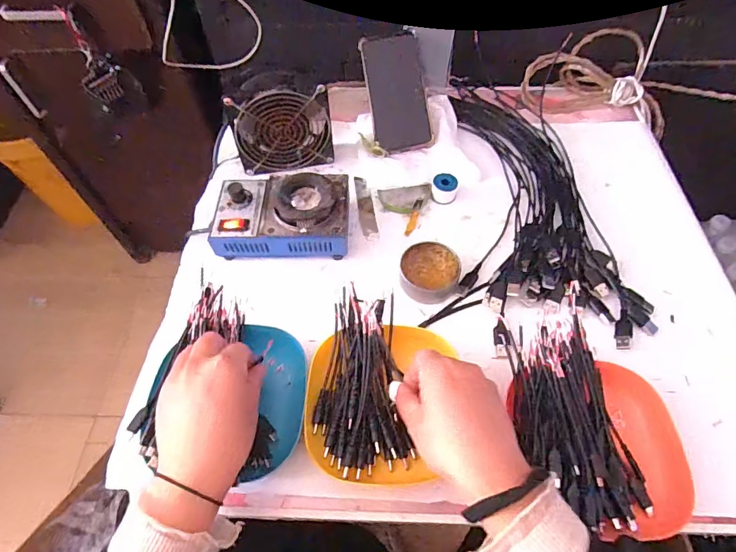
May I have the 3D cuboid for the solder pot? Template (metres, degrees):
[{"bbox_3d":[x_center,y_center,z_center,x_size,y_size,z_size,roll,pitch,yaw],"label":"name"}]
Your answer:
[{"bbox_3d":[-0.096,-0.067,0.507,0.151,0.059,0.097,-3,58,0],"label":"solder pot"}]

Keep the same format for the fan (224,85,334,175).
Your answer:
[{"bbox_3d":[-0.104,-0.178,0.549,0.117,0.100,0.033,-15,59,-7],"label":"fan"}]

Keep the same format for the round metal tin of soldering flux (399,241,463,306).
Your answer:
[{"bbox_3d":[0.067,-0.003,0.481,0.061,0.025,0.061,-1,58,1],"label":"round metal tin of soldering flux"}]

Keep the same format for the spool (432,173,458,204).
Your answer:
[{"bbox_3d":[0.094,-0.107,0.547,0.030,0.026,0.025,9,59,7],"label":"spool"}]

